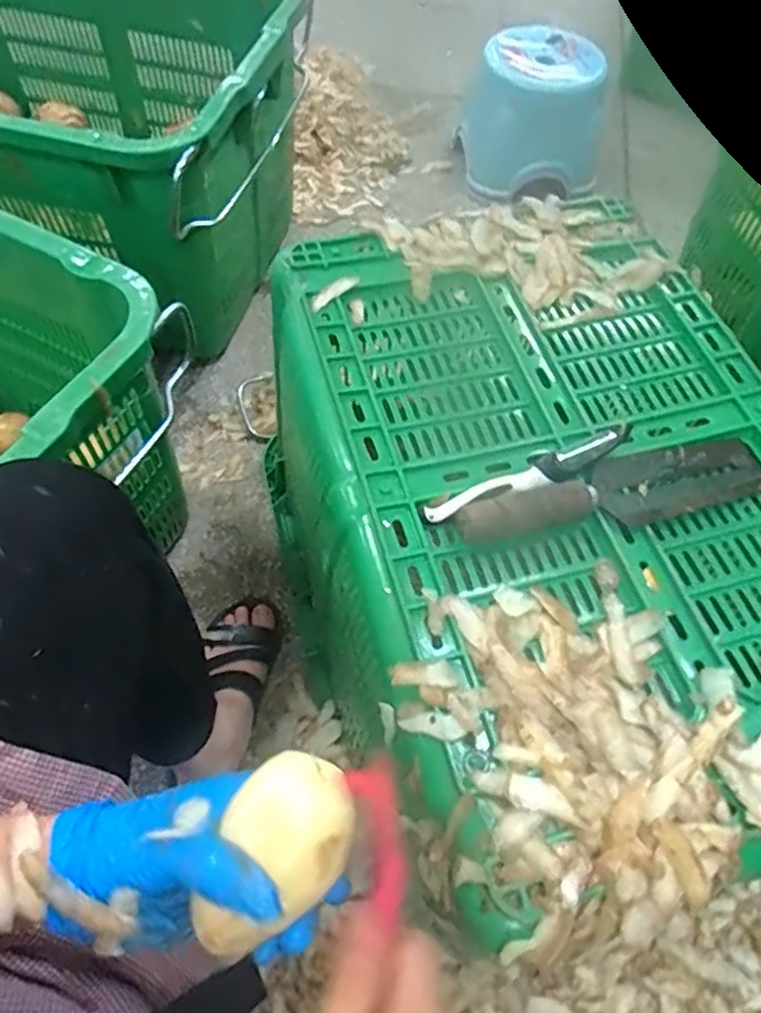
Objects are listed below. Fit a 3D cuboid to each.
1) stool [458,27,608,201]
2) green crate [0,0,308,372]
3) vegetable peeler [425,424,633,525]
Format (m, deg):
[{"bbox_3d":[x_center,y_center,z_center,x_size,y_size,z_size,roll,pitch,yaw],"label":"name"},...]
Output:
[{"bbox_3d":[0.271,-0.684,1.141,0.229,0.209,0.227,11,60,4],"label":"stool"},{"bbox_3d":[-0.426,-0.519,0.873,0.617,0.340,0.427,12,60,4],"label":"green crate"},{"bbox_3d":[0.111,-0.022,0.477,0.167,0.010,0.022,-22,66,-9],"label":"vegetable peeler"}]

